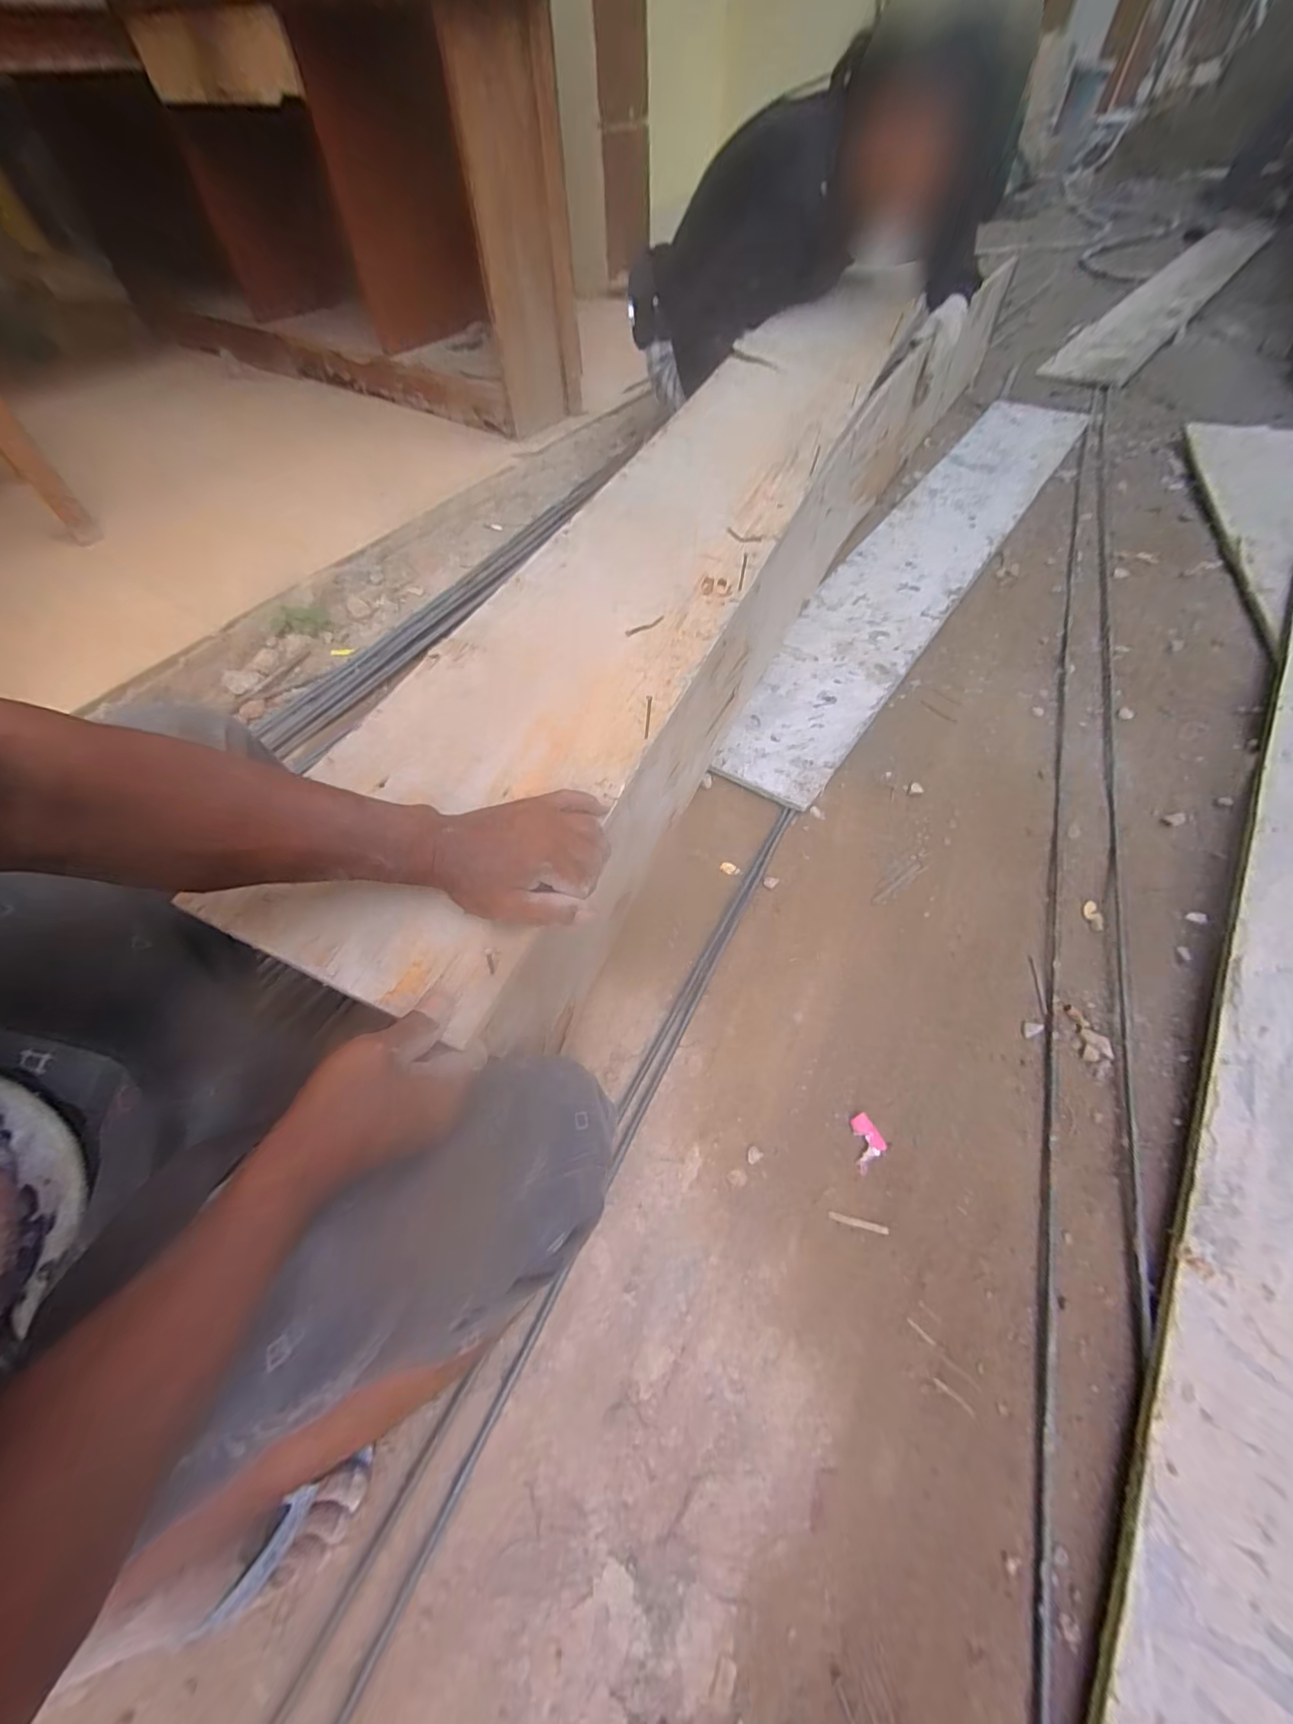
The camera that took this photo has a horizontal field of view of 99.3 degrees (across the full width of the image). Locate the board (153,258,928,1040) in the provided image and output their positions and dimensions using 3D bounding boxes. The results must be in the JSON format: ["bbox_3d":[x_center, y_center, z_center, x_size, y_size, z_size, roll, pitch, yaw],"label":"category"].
[{"bbox_3d":[0.075,-0.466,0.700,0.248,0.036,1.402,20,62,15],"label":"board"}]

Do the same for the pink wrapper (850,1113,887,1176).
[{"bbox_3d":[0.220,0.283,0.555,0.038,0.004,0.045,-22,58,-13],"label":"pink wrapper"}]

